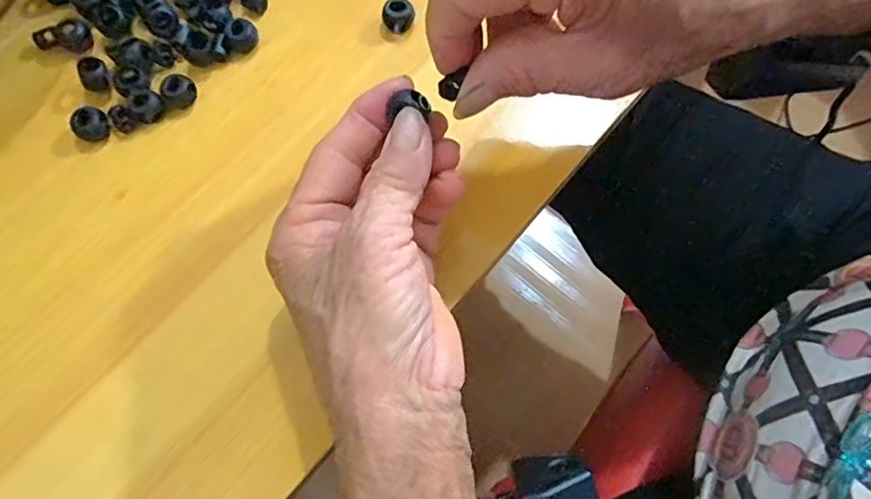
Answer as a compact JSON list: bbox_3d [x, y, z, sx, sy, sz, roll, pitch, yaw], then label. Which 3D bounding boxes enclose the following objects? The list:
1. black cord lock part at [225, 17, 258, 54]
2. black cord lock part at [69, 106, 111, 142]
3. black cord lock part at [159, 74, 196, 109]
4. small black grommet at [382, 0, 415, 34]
[{"bbox_3d":[-0.107,-0.118,0.295,0.015,0.010,0.014,-3,71,3],"label":"black cord lock part"},{"bbox_3d":[-0.181,-0.065,0.282,0.015,0.013,0.017,41,78,15],"label":"black cord lock part"},{"bbox_3d":[-0.137,-0.084,0.286,0.013,0.010,0.016,27,75,12],"label":"black cord lock part"},{"bbox_3d":[-0.020,-0.128,0.297,0.017,0.017,0.013,-3,71,2],"label":"small black grommet"}]

